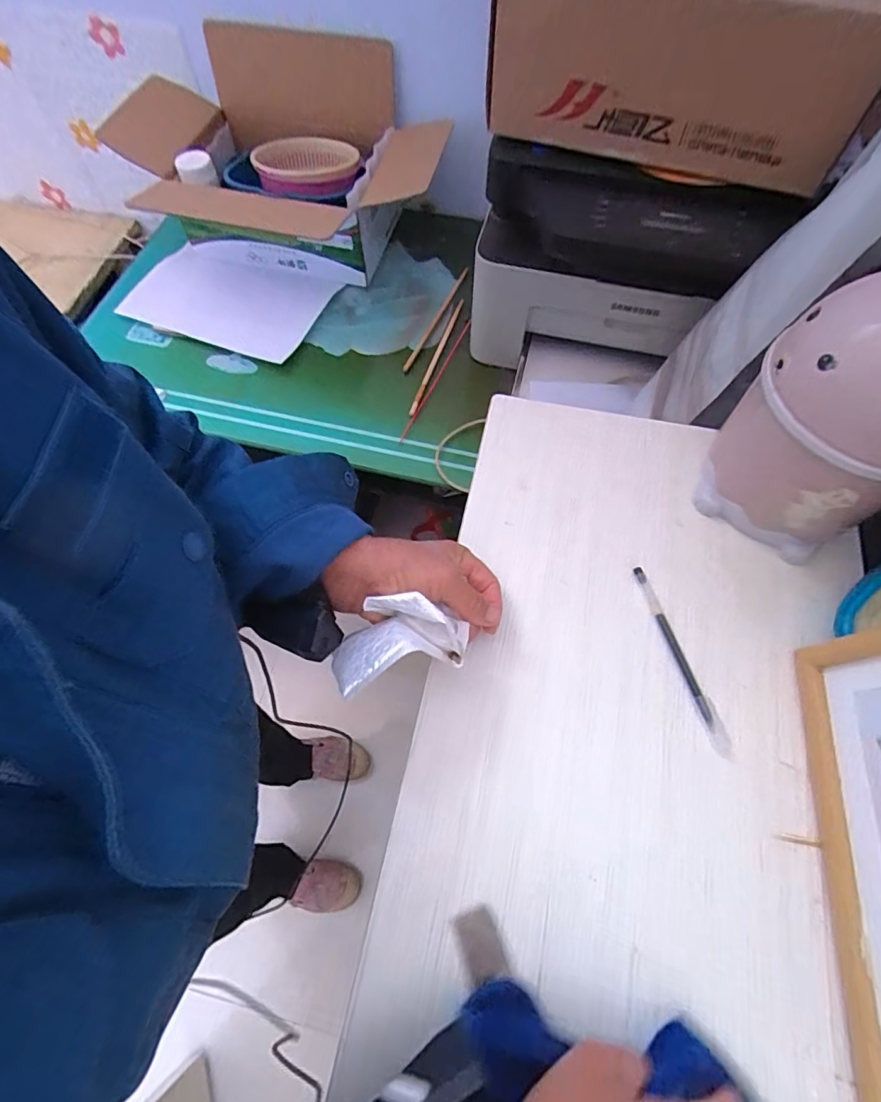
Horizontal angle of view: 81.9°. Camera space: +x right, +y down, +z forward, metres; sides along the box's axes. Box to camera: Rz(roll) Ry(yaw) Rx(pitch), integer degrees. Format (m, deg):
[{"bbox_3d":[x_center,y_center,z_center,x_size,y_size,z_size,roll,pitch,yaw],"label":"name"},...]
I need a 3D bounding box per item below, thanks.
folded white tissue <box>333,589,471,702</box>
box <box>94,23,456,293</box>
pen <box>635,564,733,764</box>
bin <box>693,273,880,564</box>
[{"bbox_3d":[-0.030,0.059,0.340,0.087,0.033,0.054,-18,65,-7],"label":"folded white tissue"},{"bbox_3d":[-0.222,-0.585,0.747,0.412,0.184,0.226,14,66,8],"label":"box"},{"bbox_3d":[0.182,0.079,0.383,0.012,0.005,0.146,-14,65,-5],"label":"pen"},{"bbox_3d":[0.289,-0.102,0.368,0.125,0.190,0.135,32,70,16],"label":"bin"}]

